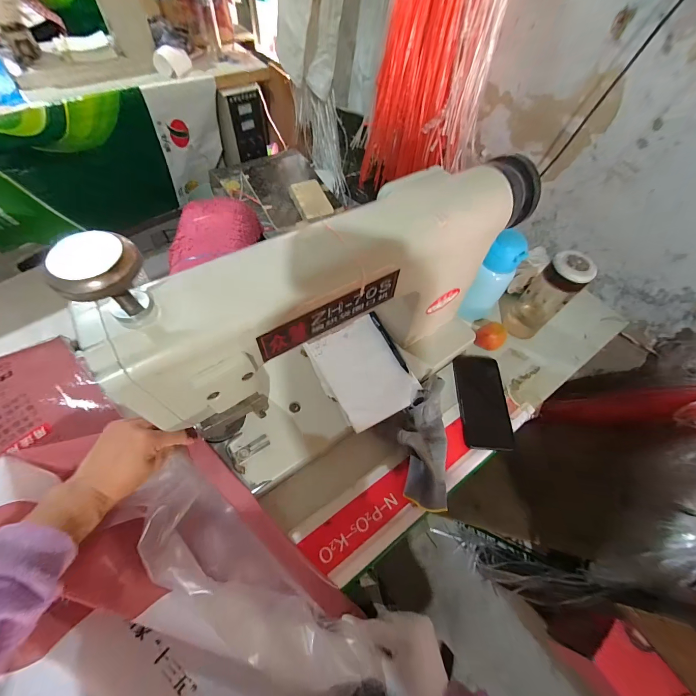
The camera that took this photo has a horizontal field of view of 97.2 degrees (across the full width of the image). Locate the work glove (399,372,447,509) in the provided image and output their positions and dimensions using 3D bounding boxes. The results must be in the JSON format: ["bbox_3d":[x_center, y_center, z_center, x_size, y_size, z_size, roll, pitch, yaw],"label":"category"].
[{"bbox_3d":[0.119,0.141,0.457,0.080,0.076,0.176,6,59,0],"label":"work glove"}]

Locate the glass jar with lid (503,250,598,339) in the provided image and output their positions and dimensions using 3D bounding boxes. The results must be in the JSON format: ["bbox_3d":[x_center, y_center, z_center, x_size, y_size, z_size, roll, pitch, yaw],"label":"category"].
[{"bbox_3d":[0.364,-0.093,0.568,0.073,0.181,0.069,-39,69,-23],"label":"glass jar with lid"}]

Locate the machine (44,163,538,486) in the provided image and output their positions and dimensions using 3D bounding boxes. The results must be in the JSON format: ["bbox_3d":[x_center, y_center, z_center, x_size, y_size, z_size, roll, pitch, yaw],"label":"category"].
[{"bbox_3d":[0.026,-0.039,0.398,0.508,0.250,0.182,-34,67,-21],"label":"machine"}]

